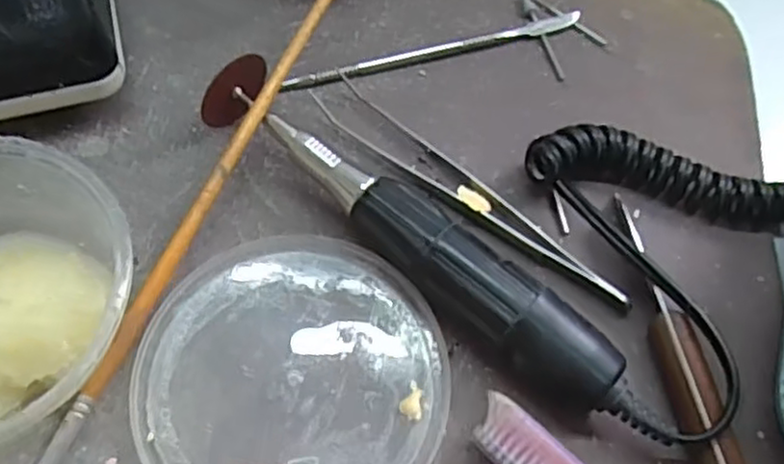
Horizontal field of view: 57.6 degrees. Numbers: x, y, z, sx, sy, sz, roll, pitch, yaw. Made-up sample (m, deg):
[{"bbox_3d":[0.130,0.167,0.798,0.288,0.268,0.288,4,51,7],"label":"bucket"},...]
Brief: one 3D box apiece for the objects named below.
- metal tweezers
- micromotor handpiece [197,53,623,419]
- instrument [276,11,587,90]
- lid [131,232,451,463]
[{"bbox_3d":[0.028,-0.015,0.277,0.142,0.008,0.020,38,69,14],"label":"metal tweezers"},{"bbox_3d":[0.004,-0.001,0.258,0.177,0.028,0.027,40,69,14],"label":"micromotor handpiece"},{"bbox_3d":[0.019,-0.079,0.307,0.135,0.008,0.010,-16,67,-10],"label":"instrument"},{"bbox_3d":[-0.032,0.046,0.247,0.102,0.006,0.092,16,65,4],"label":"lid"}]

